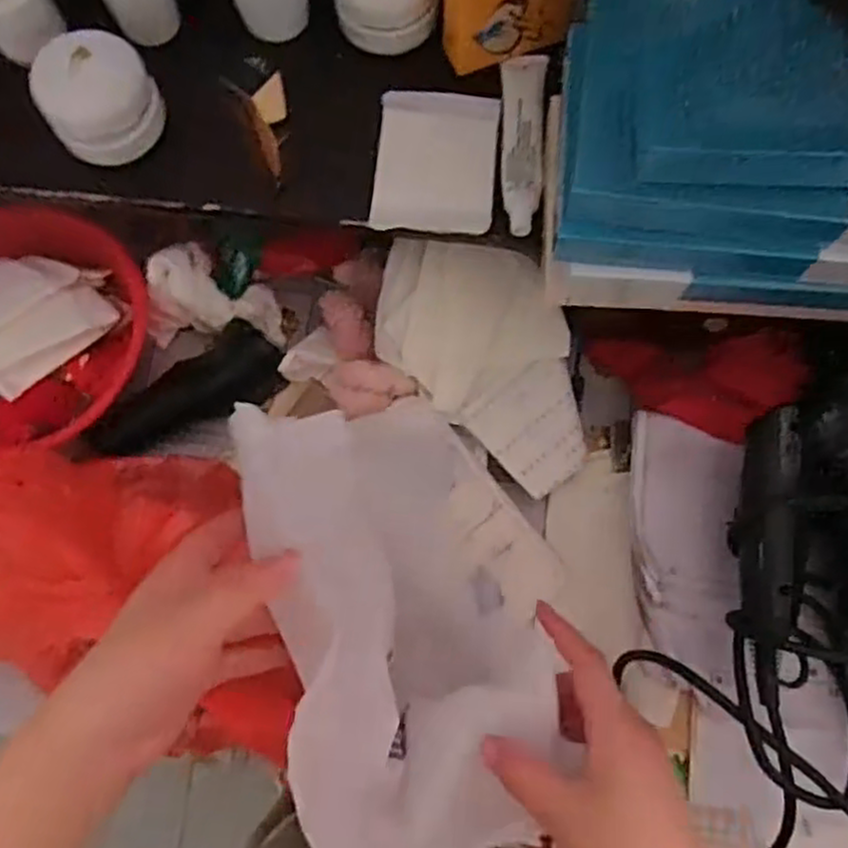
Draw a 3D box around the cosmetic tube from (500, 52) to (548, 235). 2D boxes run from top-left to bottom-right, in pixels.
[{"bbox_3d":[0.057,-0.166,0.435,0.025,0.011,0.119,4,75,2],"label":"cosmetic tube"}]

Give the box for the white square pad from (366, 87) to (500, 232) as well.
[{"bbox_3d":[0.007,-0.153,0.435,0.069,0.005,0.088,4,75,2],"label":"white square pad"}]

